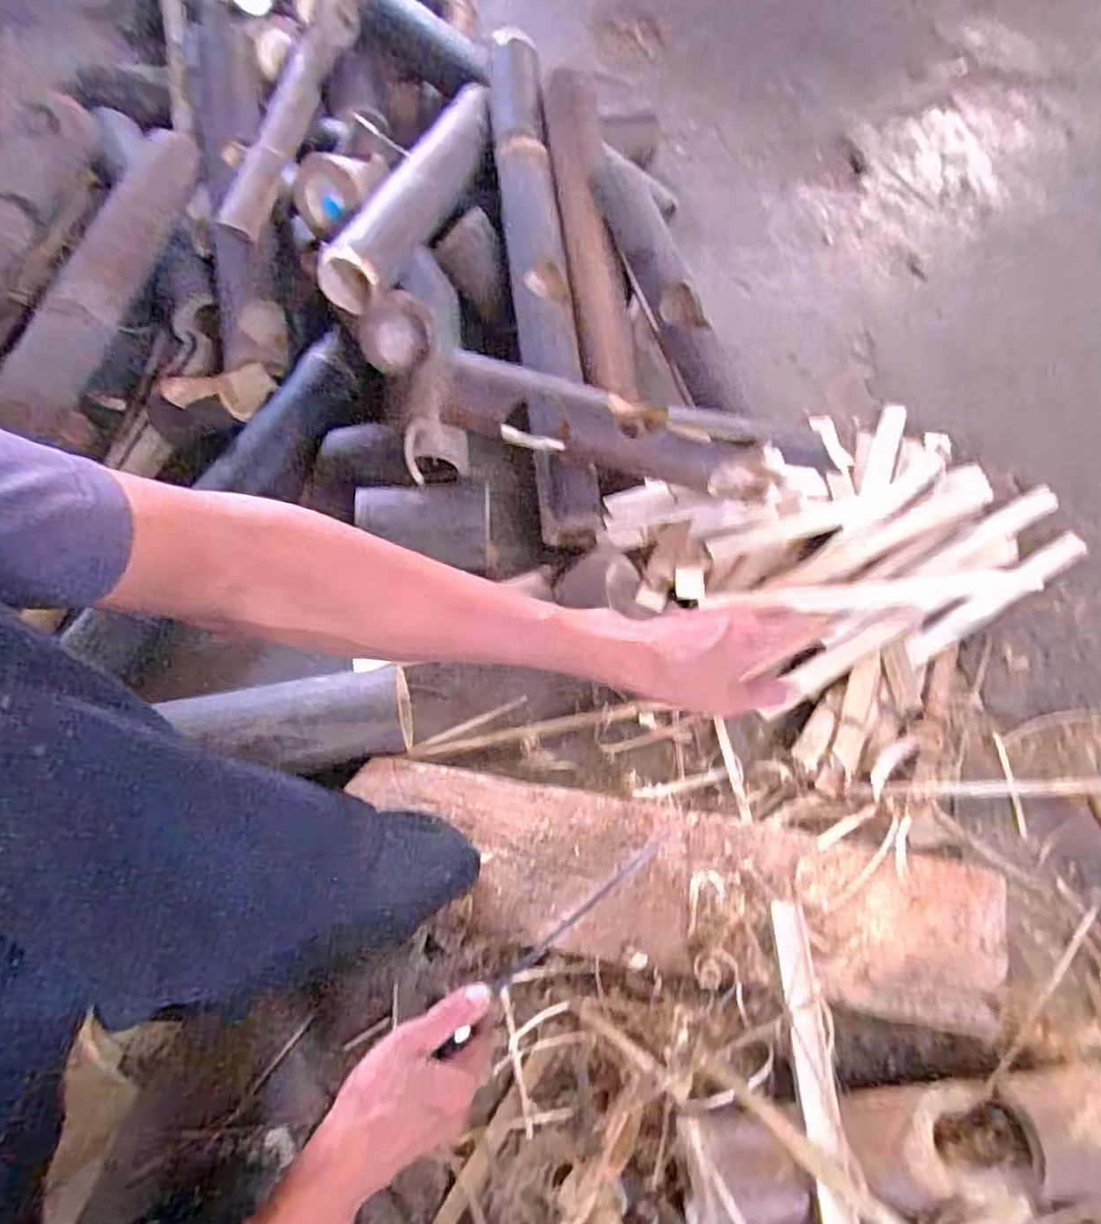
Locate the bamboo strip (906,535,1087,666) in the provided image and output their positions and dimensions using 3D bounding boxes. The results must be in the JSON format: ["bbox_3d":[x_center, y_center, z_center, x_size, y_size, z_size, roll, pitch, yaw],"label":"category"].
[{"bbox_3d":[0.444,-0.016,0.699,0.241,0.009,0.028,-29,68,-14],"label":"bamboo strip"}]

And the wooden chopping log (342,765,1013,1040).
[{"bbox_3d":[0.092,0.215,0.558,0.500,0.042,0.126,11,65,5],"label":"wooden chopping log"}]

